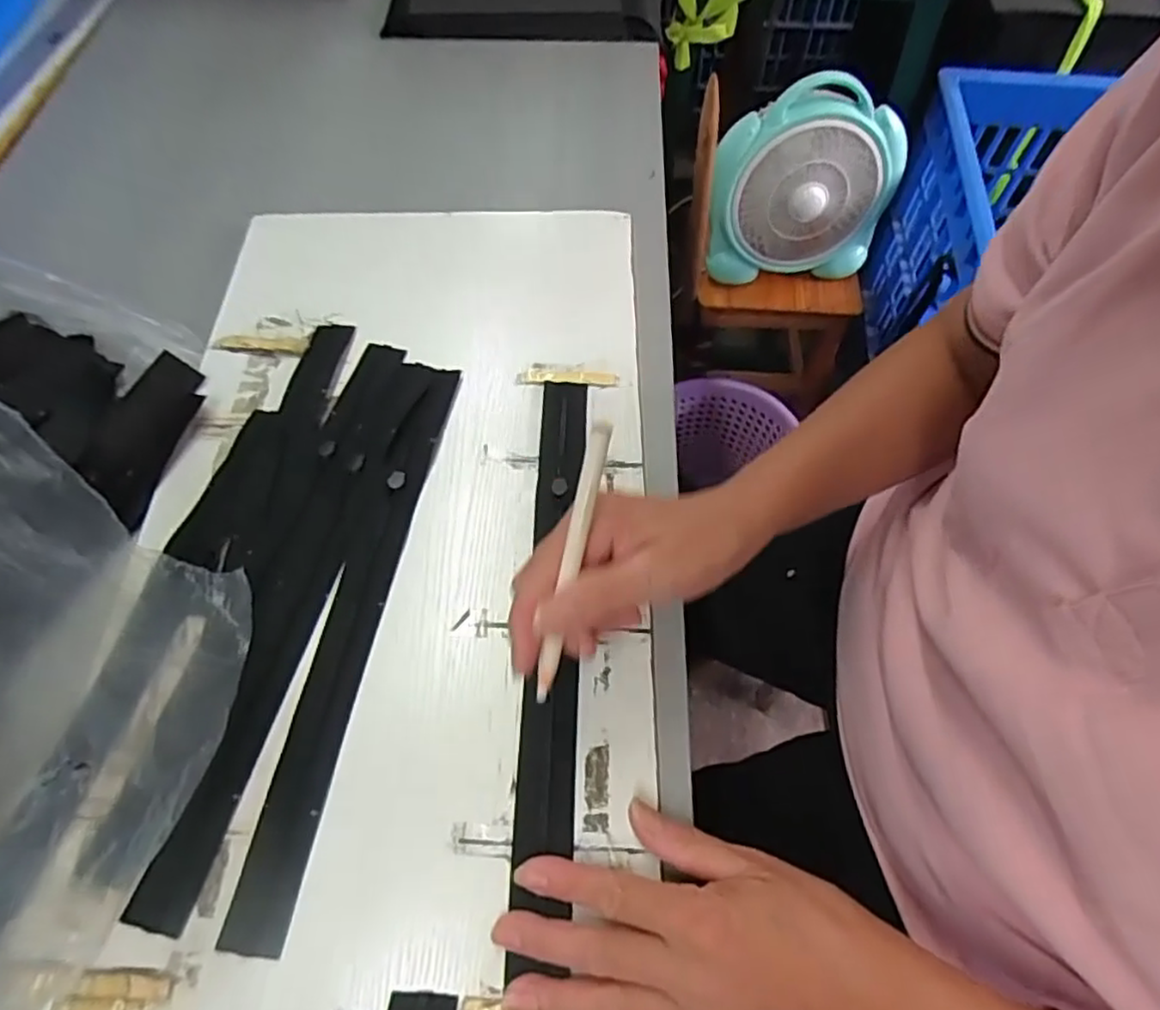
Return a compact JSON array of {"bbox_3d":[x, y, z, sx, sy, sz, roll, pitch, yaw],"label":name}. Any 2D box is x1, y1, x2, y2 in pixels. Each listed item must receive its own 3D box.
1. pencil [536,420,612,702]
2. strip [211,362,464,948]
[{"bbox_3d":[-0.004,0.029,0.312,0.009,0.138,0.004,14,18,4],"label":"pencil"},{"bbox_3d":[-0.130,0.056,0.405,0.036,0.008,0.351,6,63,6],"label":"strip"}]

